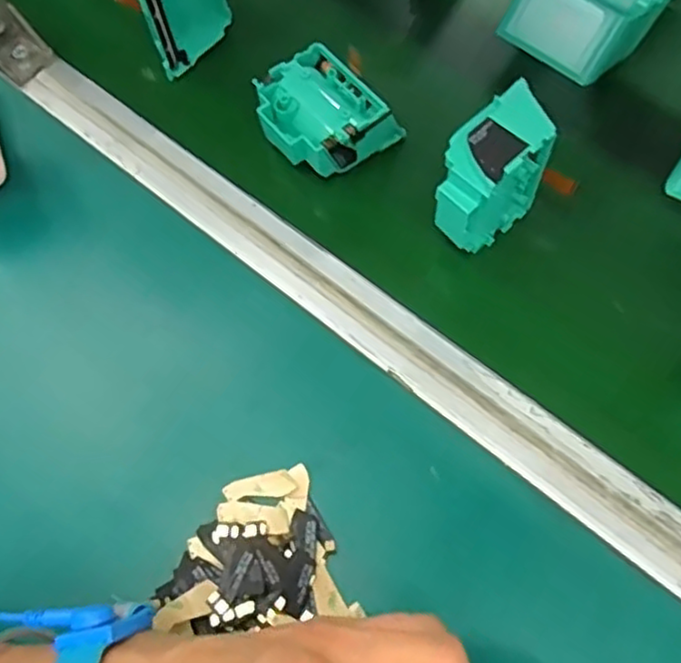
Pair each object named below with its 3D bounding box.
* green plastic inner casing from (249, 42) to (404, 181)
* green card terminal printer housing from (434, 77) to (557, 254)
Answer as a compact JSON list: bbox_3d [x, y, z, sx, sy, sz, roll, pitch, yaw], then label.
[{"bbox_3d":[-0.011,-0.136,0.449,0.081,0.052,0.071,40,73,19],"label":"green plastic inner casing"},{"bbox_3d":[0.086,-0.087,0.403,0.079,0.083,0.042,-41,70,-15],"label":"green card terminal printer housing"}]

